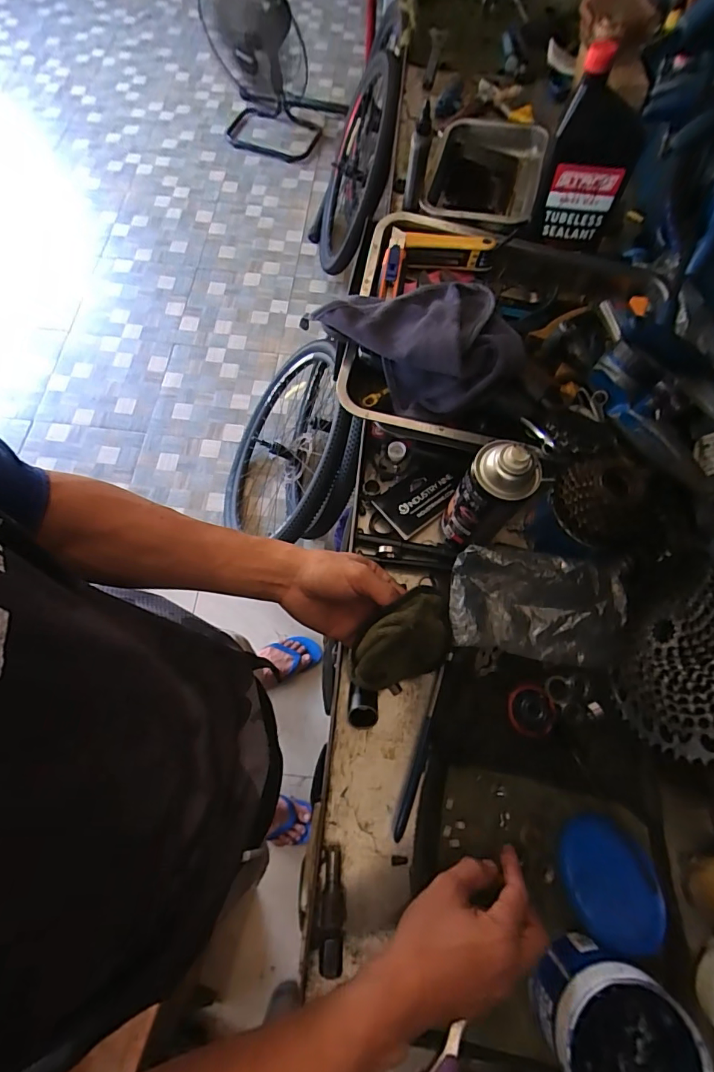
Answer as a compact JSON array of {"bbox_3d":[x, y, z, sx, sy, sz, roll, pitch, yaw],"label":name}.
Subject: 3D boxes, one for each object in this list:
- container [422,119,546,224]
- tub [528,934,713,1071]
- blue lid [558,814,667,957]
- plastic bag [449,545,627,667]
[{"bbox_3d":[0.214,-0.601,0.784,0.186,0.076,0.292,15,70,4],"label":"container"},{"bbox_3d":[0.205,0.397,0.369,0.094,0.081,0.102,1,69,-1],"label":"tub"},{"bbox_3d":[0.234,0.317,0.423,0.089,0.006,0.099,-6,49,-15],"label":"blue lid"},{"bbox_3d":[0.195,0.075,0.500,0.174,0.052,0.107,9,69,2],"label":"plastic bag"}]

